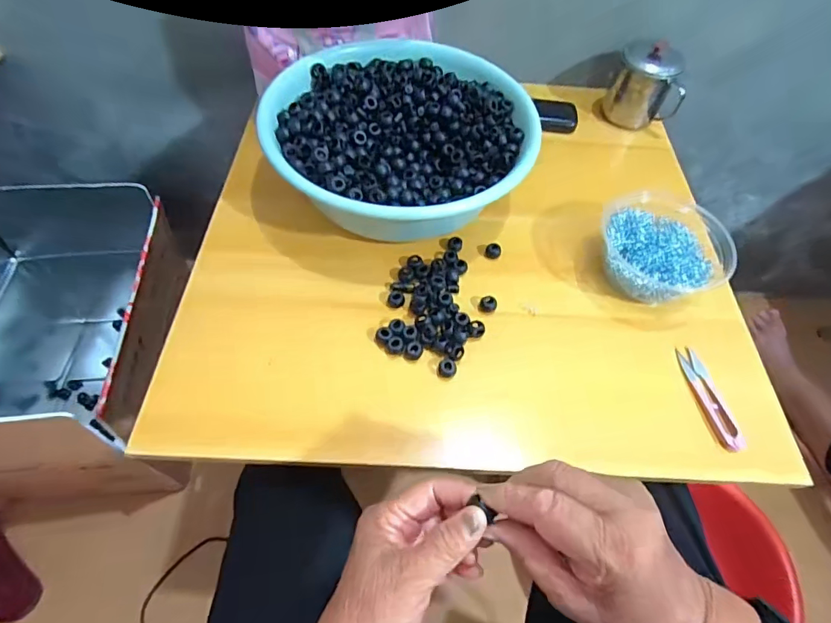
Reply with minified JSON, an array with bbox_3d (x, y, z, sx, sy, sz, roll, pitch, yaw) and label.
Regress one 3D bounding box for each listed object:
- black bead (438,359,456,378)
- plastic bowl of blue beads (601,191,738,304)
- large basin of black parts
[{"bbox_3d":[0.030,0.055,0.432,0.017,0.012,0.015,15,53,7],"label":"black bead"},{"bbox_3d":[0.270,-0.068,0.490,0.136,0.054,0.120,-15,55,-15],"label":"plastic bowl of blue beads"},{"bbox_3d":[-0.019,-0.194,0.521,0.282,0.099,0.275,2,53,-3],"label":"large basin of black parts"}]

